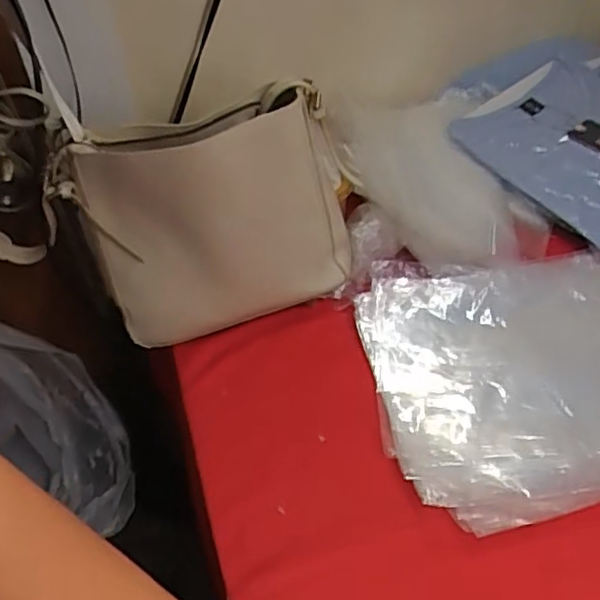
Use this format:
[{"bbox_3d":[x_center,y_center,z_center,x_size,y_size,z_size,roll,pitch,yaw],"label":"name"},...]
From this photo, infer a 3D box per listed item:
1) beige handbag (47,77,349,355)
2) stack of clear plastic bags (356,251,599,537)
[{"bbox_3d":[-0.088,-0.090,0.669,0.278,0.225,0.131,-11,47,-8],"label":"beige handbag"},{"bbox_3d":[0.278,0.058,0.635,0.406,0.036,0.290,-8,46,-5],"label":"stack of clear plastic bags"}]

